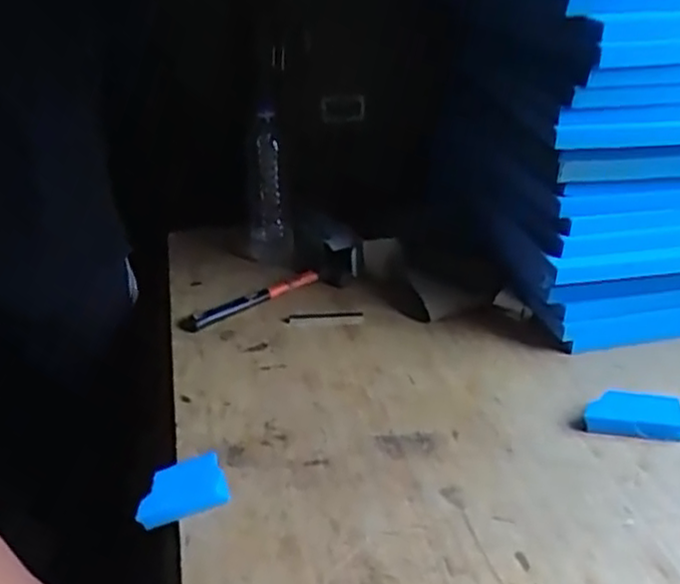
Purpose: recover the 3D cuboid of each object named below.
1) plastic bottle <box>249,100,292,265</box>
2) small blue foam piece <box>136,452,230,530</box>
[{"bbox_3d":[-0.127,-0.169,1.236,0.072,0.279,0.071,-7,28,-13],"label":"plastic bottle"},{"bbox_3d":[-0.171,0.213,0.772,0.098,0.037,0.057,-11,29,-18],"label":"small blue foam piece"}]

